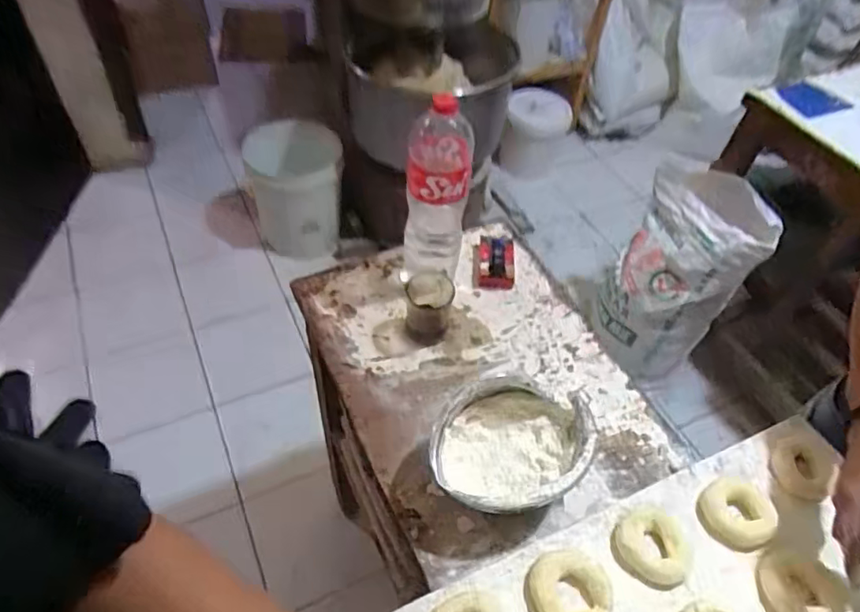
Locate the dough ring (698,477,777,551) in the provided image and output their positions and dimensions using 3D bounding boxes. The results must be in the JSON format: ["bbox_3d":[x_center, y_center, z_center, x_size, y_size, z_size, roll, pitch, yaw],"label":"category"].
[{"bbox_3d":[0.331,0.222,0.619,0.076,0.019,0.073,3,50,-4],"label":"dough ring"}]

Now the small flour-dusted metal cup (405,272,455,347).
[{"bbox_3d":[-0.003,0.002,0.843,0.068,0.072,0.086,1,50,-5],"label":"small flour-dusted metal cup"}]

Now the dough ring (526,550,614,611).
[{"bbox_3d":[0.136,0.282,0.559,0.078,0.015,0.079,3,50,-4],"label":"dough ring"}]

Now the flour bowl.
[{"bbox_3d":[0.096,0.171,0.682,0.197,0.086,0.153,-4,50,-9],"label":"flour bowl"}]

